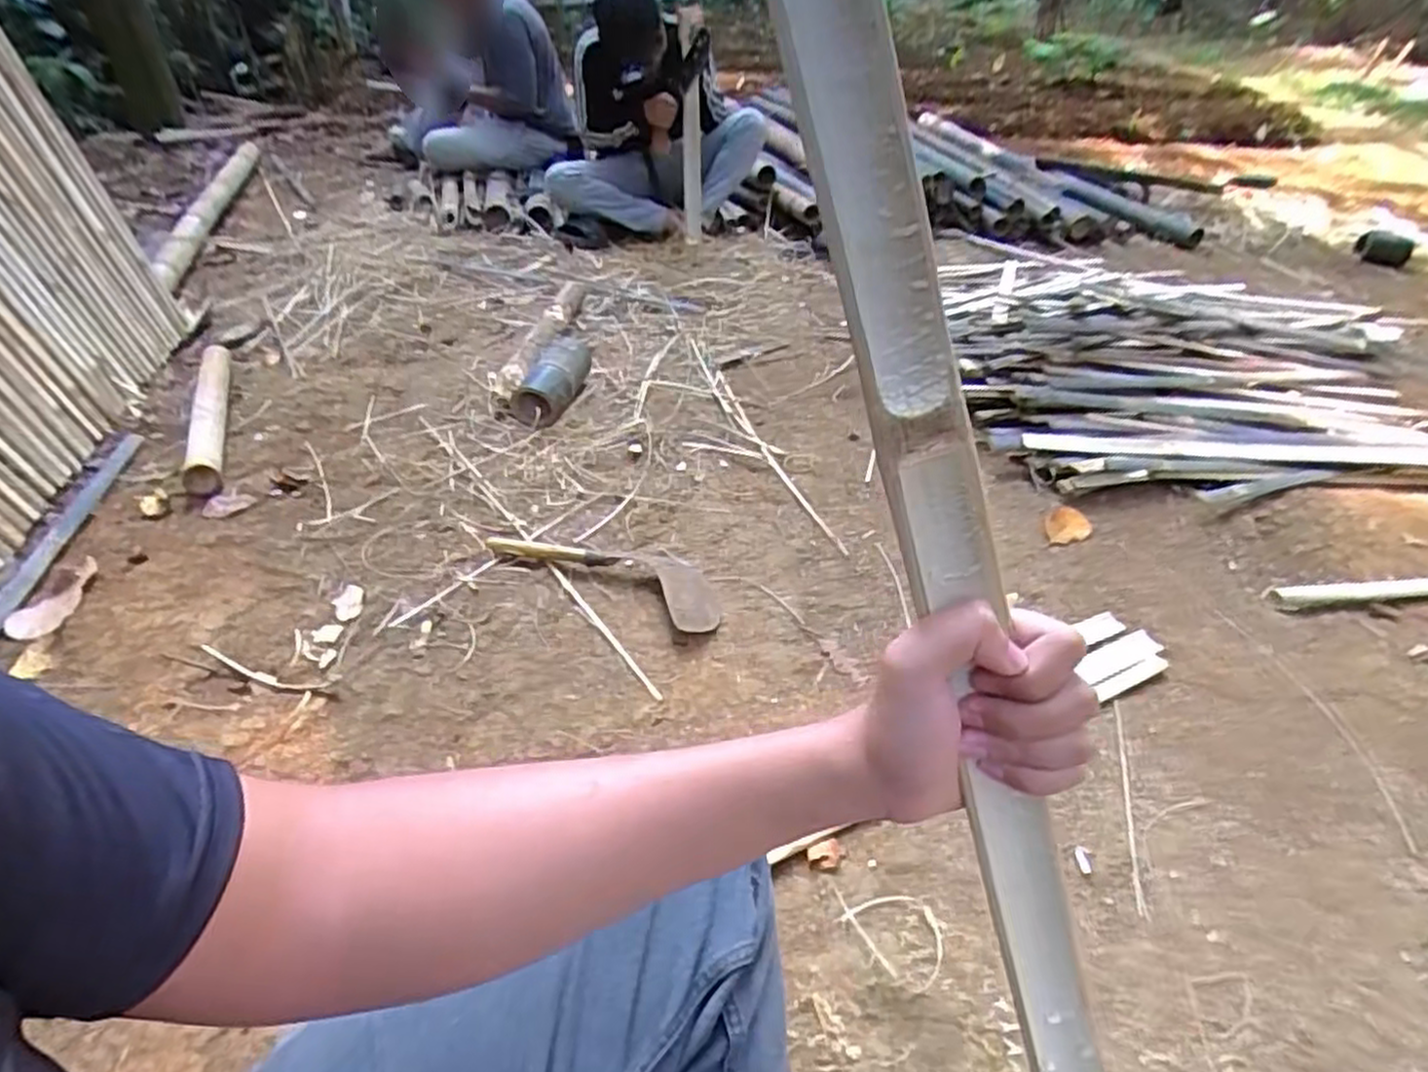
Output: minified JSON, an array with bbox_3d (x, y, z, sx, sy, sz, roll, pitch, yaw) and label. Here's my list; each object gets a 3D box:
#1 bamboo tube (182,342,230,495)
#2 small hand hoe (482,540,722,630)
[{"bbox_3d":[-1.016,-0.240,1.549,0.070,0.059,0.573,-15,39,-19],"label":"bamboo tube"},{"bbox_3d":[-0.152,0.035,1.174,0.402,0.044,0.145,18,40,24],"label":"small hand hoe"}]

